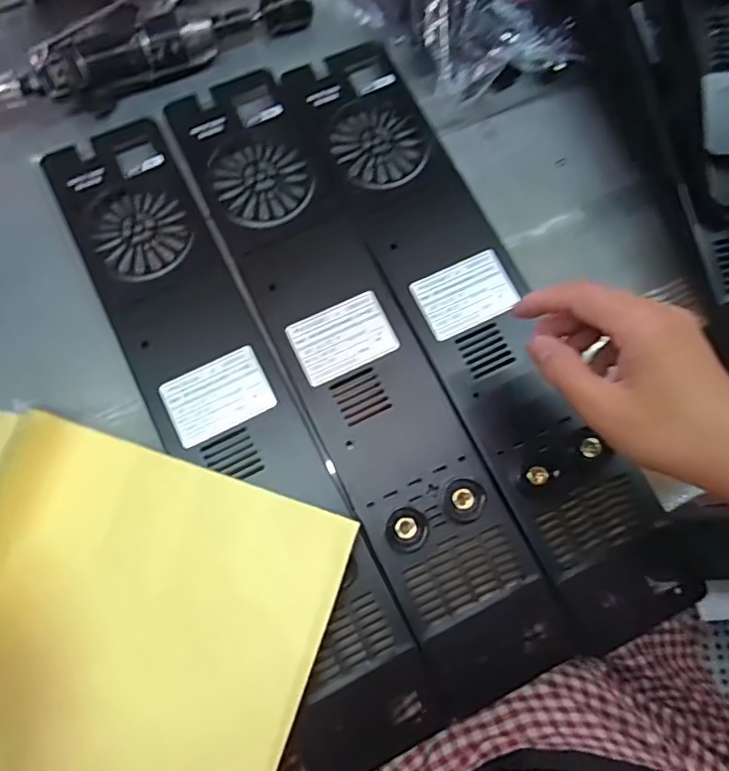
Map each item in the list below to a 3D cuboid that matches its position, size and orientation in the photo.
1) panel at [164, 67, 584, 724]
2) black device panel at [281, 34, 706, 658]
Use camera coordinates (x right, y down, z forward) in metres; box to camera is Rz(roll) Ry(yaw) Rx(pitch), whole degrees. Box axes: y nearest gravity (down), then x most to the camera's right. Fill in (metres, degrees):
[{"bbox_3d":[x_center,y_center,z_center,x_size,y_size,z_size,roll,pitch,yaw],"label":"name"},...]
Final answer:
[{"bbox_3d":[-0.008,-0.018,0.422,0.094,0.012,0.496,-26,78,-6],"label":"panel"},{"bbox_3d":[0.087,-0.058,0.436,0.103,0.008,0.492,-26,78,-6],"label":"black device panel"}]

